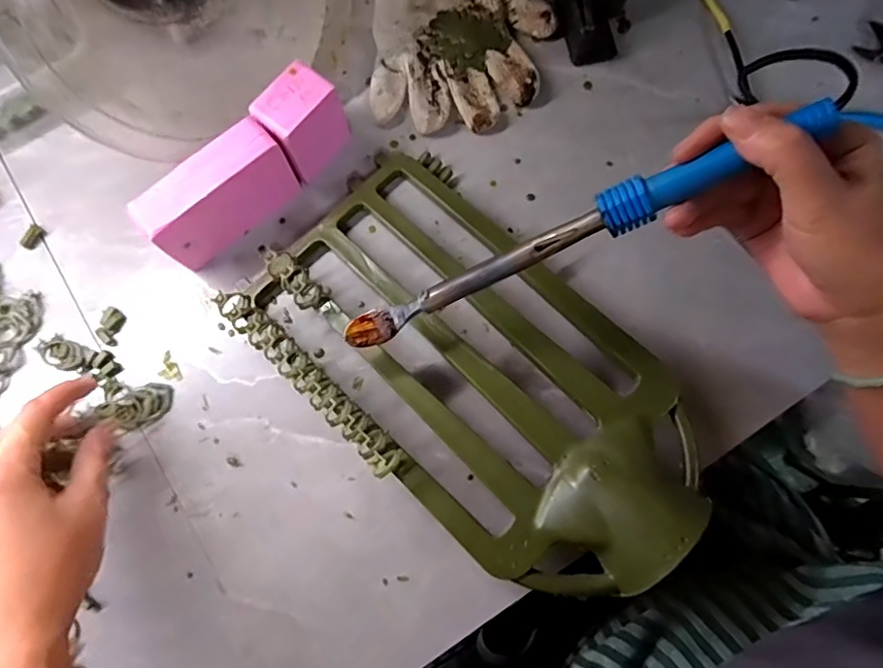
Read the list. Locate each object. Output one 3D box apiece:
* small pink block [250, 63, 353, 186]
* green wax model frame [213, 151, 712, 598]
[{"bbox_3d":[-0.104,-0.158,0.418,0.041,0.069,0.055,39,81,7],"label":"small pink block"},{"bbox_3d":[0.019,0.017,0.374,0.192,0.071,0.334,-44,82,-9],"label":"green wax model frame"}]

